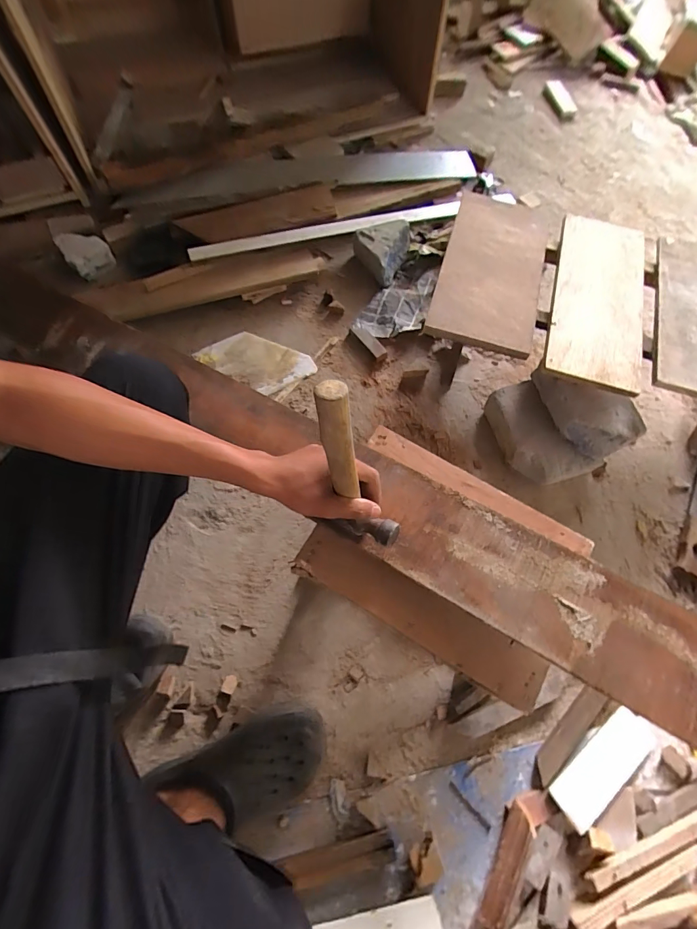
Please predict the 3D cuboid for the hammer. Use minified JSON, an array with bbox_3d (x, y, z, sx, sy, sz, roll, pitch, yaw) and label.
[{"bbox_3d":[0.002,0.010,0.397,0.077,0.228,0.028,19,57,24],"label":"hammer"}]

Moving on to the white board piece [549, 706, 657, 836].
[{"bbox_3d":[0.377,0.445,0.590,0.185,0.007,0.063,-28,61,-21],"label":"white board piece"}]

